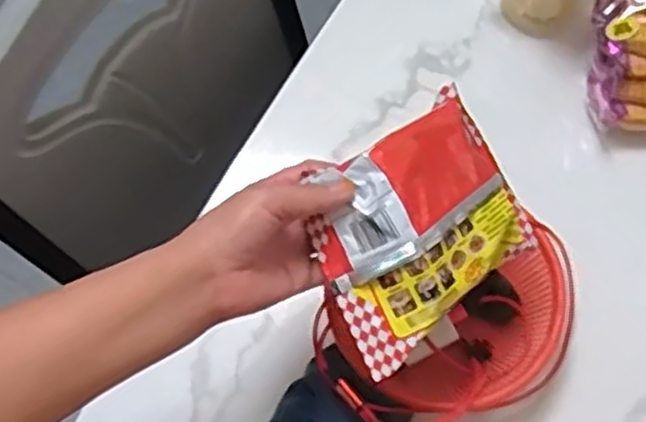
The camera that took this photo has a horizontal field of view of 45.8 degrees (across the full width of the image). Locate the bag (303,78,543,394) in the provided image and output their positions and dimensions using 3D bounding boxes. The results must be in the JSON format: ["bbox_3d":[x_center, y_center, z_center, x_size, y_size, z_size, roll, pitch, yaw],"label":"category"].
[{"bbox_3d":[0.068,0.007,0.495,0.163,0.036,0.121,-33,101,-28],"label":"bag"}]

